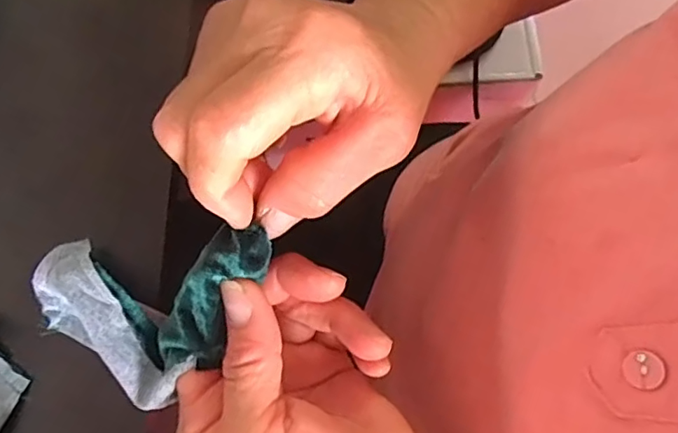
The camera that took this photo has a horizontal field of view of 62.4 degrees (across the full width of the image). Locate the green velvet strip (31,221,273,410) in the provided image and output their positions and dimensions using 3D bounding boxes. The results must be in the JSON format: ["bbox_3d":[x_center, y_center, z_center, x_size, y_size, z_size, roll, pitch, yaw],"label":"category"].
[{"bbox_3d":[-0.078,0.043,0.230,0.108,0.015,0.068,-6,93,22],"label":"green velvet strip"}]

